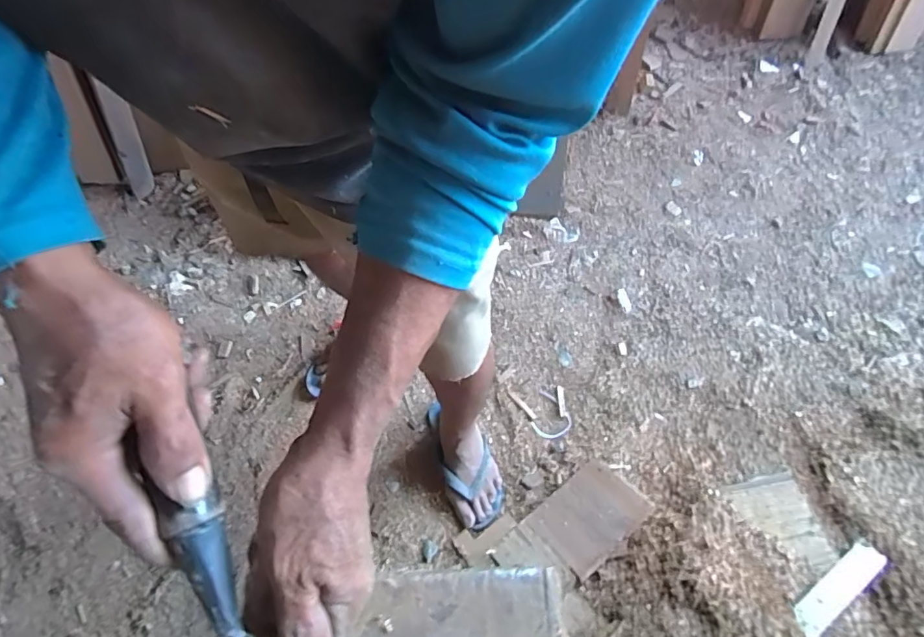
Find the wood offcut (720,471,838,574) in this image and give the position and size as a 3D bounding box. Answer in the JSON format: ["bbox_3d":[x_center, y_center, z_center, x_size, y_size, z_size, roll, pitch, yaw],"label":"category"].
[{"bbox_3d":[0.573,0.371,0.911,0.137,0.036,0.163,-12,62,-5],"label":"wood offcut"}]

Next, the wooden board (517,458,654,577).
[{"bbox_3d":[0.225,0.353,0.907,0.191,0.012,0.137,-35,43,-18],"label":"wooden board"}]

